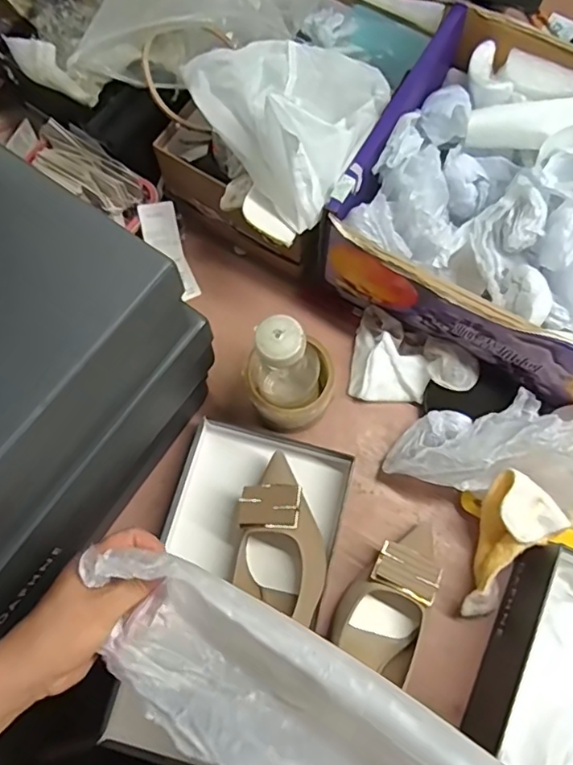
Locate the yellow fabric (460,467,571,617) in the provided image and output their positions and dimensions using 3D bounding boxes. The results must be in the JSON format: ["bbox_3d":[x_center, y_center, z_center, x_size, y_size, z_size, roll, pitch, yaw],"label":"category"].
[{"bbox_3d":[0.207,0.155,0.531,0.068,0.036,0.138,23,100,7],"label":"yellow fabric"}]

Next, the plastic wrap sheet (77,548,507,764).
[{"bbox_3d":[0.029,0.217,0.354,0.353,0.077,0.086,24,74,19],"label":"plastic wrap sheet"}]

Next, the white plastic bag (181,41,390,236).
[{"bbox_3d":[0.018,-0.266,0.530,0.181,0.077,0.181,-36,76,-10],"label":"white plastic bag"}]

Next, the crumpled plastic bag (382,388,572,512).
[{"bbox_3d":[0.196,0.054,0.538,0.191,0.073,0.101,1,72,15],"label":"crumpled plastic bag"}]

